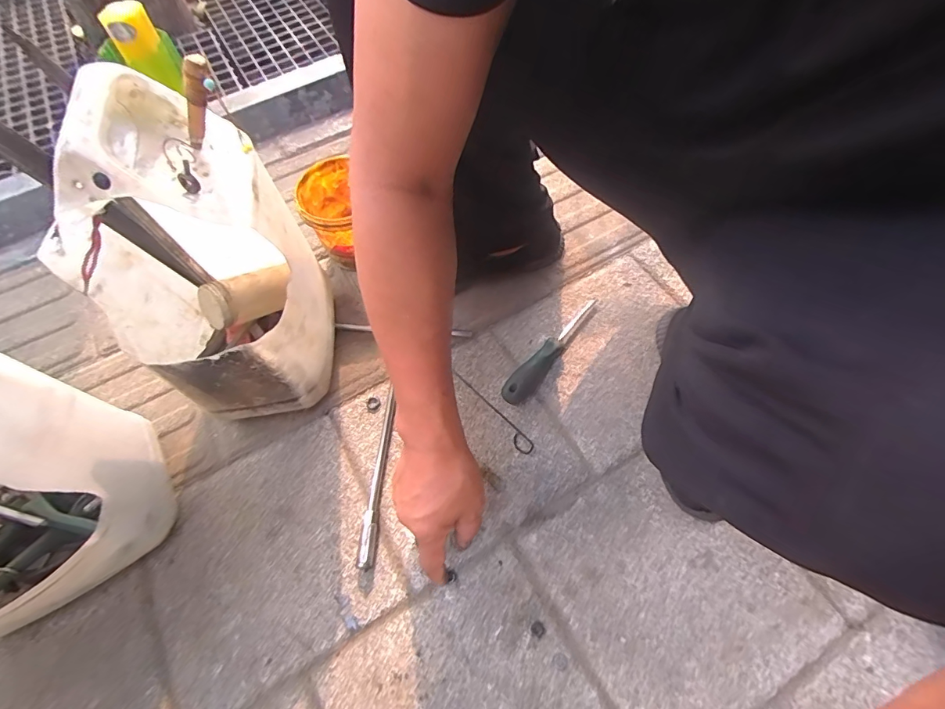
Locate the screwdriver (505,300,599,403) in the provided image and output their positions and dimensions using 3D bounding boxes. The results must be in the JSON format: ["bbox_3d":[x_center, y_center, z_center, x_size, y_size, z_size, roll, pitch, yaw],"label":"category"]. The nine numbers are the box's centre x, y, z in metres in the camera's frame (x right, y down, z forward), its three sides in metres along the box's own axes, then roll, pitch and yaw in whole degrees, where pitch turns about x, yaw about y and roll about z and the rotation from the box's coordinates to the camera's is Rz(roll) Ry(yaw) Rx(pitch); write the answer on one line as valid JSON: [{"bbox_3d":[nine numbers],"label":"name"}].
[{"bbox_3d":[0.109,-0.011,0.597,0.031,0.030,0.203,35,69,18],"label":"screwdriver"}]

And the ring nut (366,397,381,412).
[{"bbox_3d":[-0.131,0.066,0.580,0.018,0.004,0.020,-20,64,-8],"label":"ring nut"}]

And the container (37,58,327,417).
[{"bbox_3d":[-0.281,-0.092,0.460,0.226,0.301,0.222,26,67,14],"label":"container"}]

